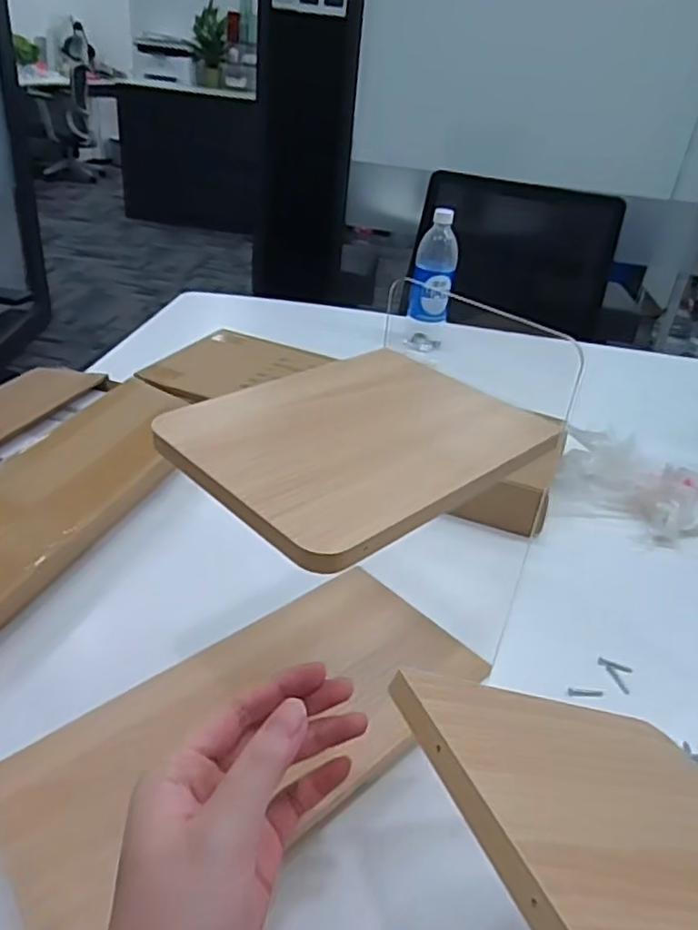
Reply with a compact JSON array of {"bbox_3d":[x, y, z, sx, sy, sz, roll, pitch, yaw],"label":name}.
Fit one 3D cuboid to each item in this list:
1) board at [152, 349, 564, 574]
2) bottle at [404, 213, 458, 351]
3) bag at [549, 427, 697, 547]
[{"bbox_3d":[0.004,-0.019,0.379,0.196,0.017,0.161,-21,42,-38],"label":"board"},{"bbox_3d":[0.144,-0.312,1.133,0.071,0.219,0.073,9,31,2],"label":"bottle"},{"bbox_3d":[0.374,0.033,0.786,0.248,0.059,0.155,13,32,9],"label":"bag"}]

